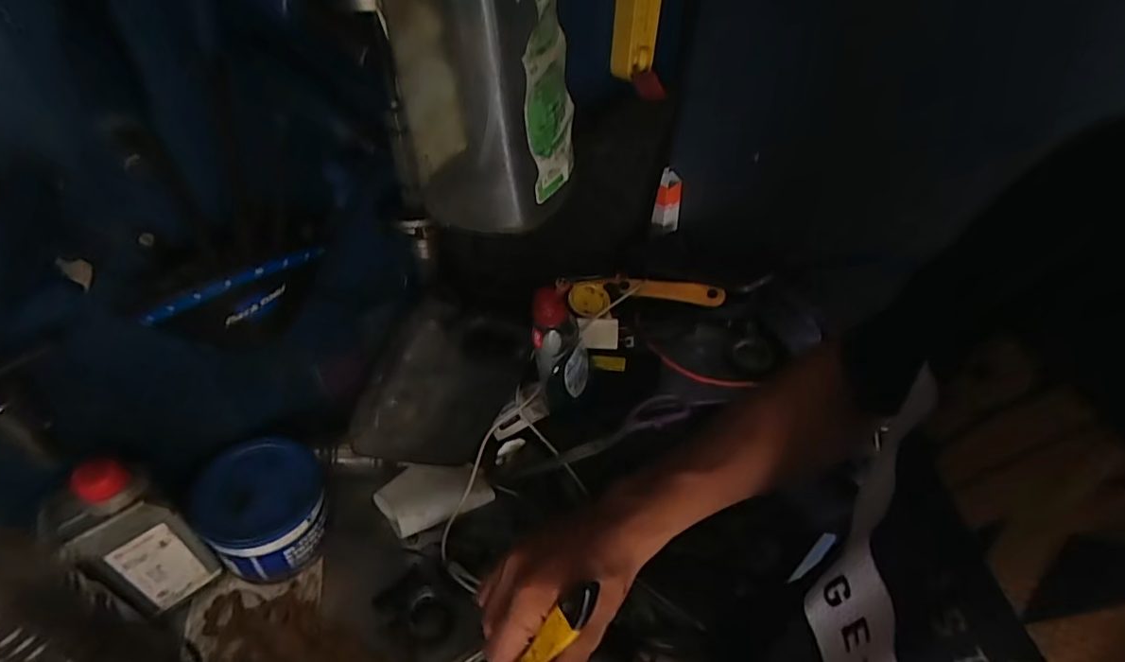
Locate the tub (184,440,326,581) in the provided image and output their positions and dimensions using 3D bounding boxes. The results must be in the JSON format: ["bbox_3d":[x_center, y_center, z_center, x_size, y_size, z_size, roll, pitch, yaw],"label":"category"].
[{"bbox_3d":[-0.276,0.171,0.523,0.099,0.101,0.100,1,45,-1],"label":"tub"}]

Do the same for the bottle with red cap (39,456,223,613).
[{"bbox_3d":[-0.346,0.167,0.454,0.048,0.165,0.066,35,53,28],"label":"bottle with red cap"}]

